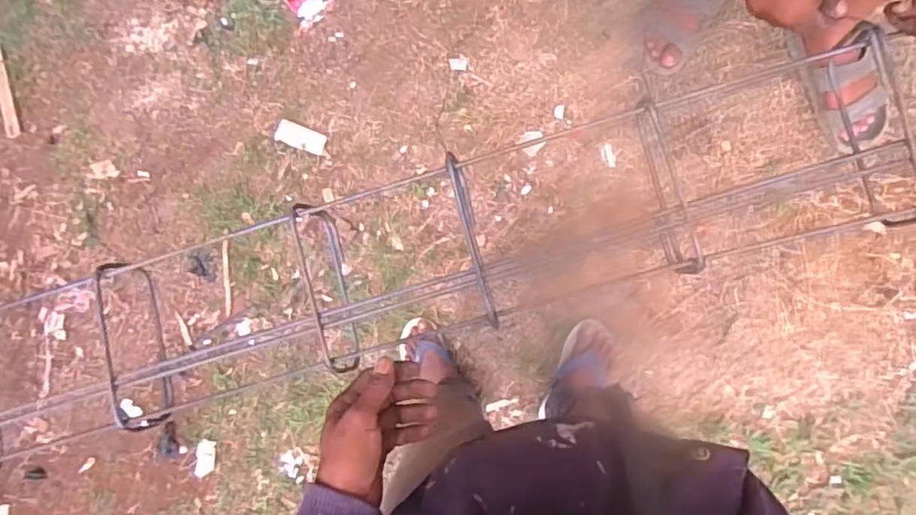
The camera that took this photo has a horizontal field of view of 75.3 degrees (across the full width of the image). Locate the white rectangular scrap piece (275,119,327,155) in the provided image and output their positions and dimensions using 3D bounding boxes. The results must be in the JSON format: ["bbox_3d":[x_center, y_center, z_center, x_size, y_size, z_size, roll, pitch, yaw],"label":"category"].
[{"bbox_3d":[-0.366,-0.279,1.382,0.118,0.011,0.052,22,92,9],"label":"white rectangular scrap piece"}]

